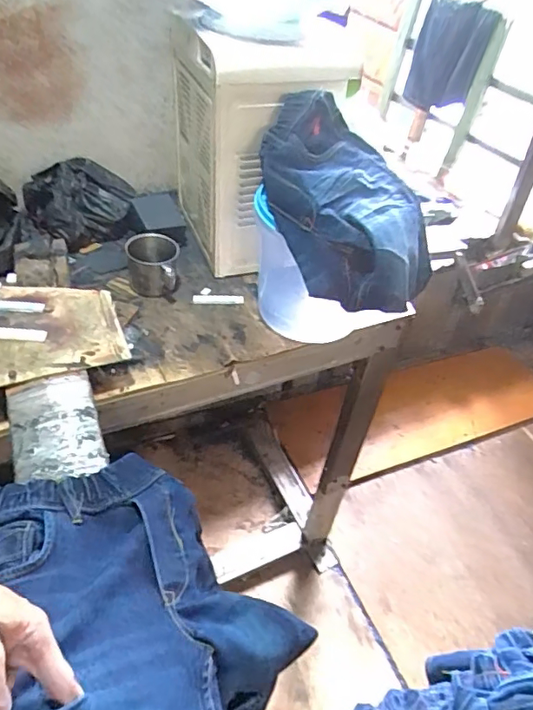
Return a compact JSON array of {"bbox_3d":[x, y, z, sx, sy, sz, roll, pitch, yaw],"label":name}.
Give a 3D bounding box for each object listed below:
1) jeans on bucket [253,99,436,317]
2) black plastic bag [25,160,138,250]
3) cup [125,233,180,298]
[{"bbox_3d":[0.108,-0.201,0.704,0.205,0.168,0.255,-7,45,-13],"label":"jeans on bucket"},{"bbox_3d":[-0.327,-0.270,0.947,0.183,0.117,0.097,-14,47,-20],"label":"black plastic bag"},{"bbox_3d":[-0.185,-0.143,0.873,0.083,0.082,0.091,0,44,0],"label":"cup"}]

